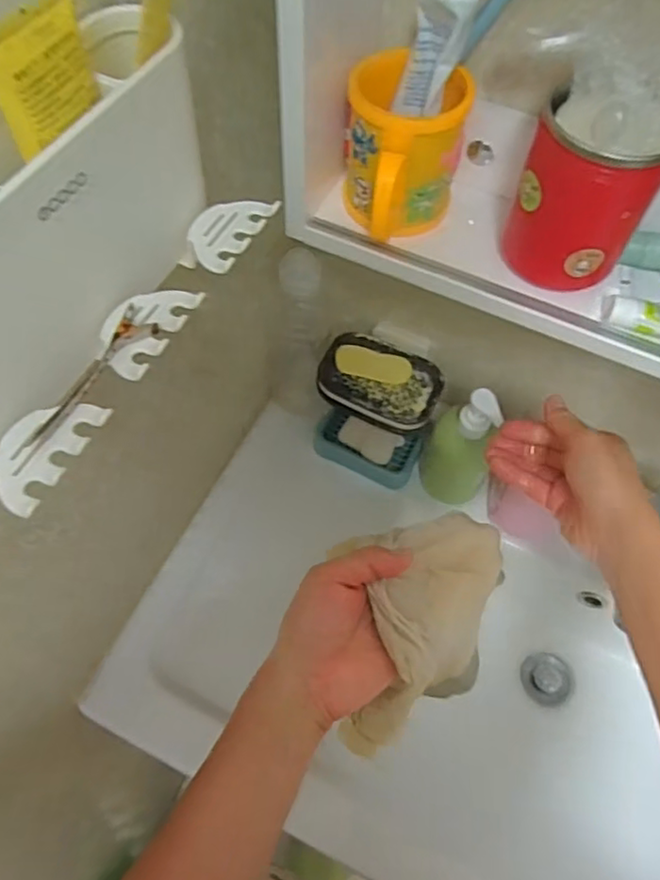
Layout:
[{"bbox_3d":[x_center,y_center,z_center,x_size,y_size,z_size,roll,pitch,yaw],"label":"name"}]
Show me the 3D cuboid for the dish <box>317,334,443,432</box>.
[{"bbox_3d":[0.054,-0.064,0.692,0.130,0.022,0.092,23,62,11],"label":"dish"}]

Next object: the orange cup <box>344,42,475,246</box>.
[{"bbox_3d":[0.046,-0.194,0.444,0.080,0.094,0.106,20,62,9],"label":"orange cup"}]

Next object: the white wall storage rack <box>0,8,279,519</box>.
[{"bbox_3d":[-0.118,-0.091,0.288,0.089,0.116,0.228,26,63,12],"label":"white wall storage rack"}]

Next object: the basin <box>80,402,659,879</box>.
[{"bbox_3d":[0.225,0.289,0.701,0.837,0.200,0.380,21,62,9],"label":"basin"}]

